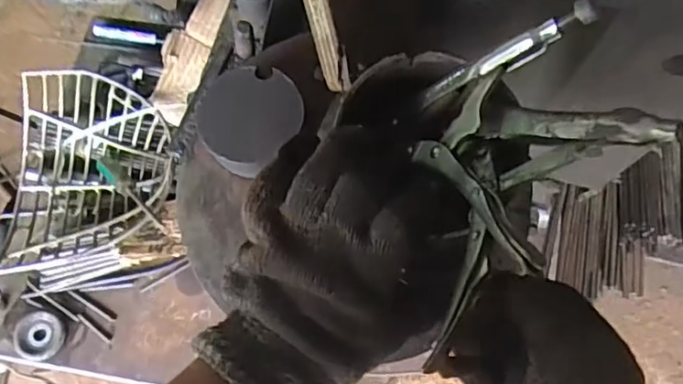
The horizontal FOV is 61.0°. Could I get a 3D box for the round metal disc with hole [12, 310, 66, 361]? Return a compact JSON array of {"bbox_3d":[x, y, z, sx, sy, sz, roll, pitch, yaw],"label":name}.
[{"bbox_3d":[-0.368,0.174,0.704,0.066,0.013,0.056,10,73,5],"label":"round metal disc with hole"}]

